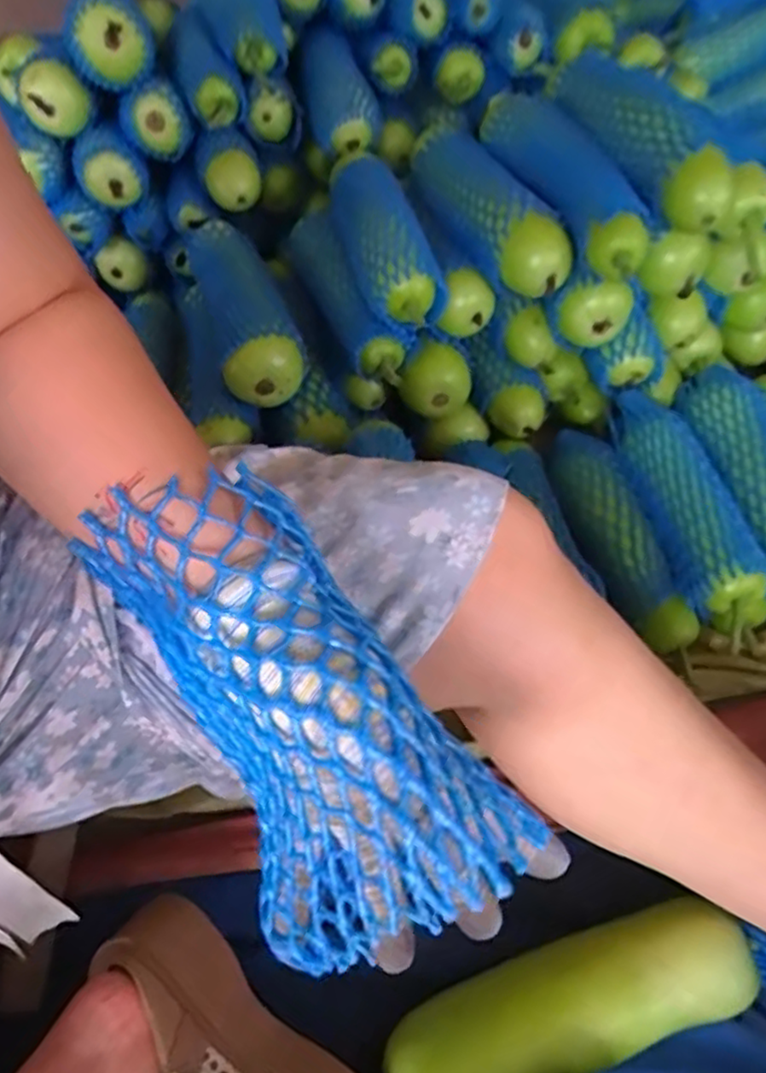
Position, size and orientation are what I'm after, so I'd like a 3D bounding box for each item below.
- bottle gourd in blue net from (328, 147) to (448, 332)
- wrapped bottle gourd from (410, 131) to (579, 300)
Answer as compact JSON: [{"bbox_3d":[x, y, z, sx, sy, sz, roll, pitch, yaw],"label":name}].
[{"bbox_3d":[-0.007,-0.315,0.695,0.074,0.058,0.267,-13,54,-8],"label":"bottle gourd in blue net"},{"bbox_3d":[0.099,-0.345,0.691,0.069,0.055,0.284,-18,55,-12],"label":"wrapped bottle gourd"}]

